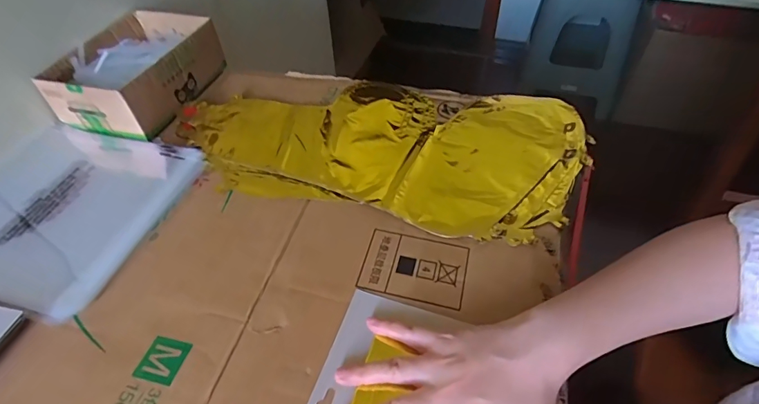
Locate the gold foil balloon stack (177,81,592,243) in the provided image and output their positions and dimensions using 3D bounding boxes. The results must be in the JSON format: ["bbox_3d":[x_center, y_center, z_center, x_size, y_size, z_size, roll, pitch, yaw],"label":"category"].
[{"bbox_3d":[-0.003,-0.069,0.494,0.450,0.021,0.228,6,48,9],"label":"gold foil balloon stack"}]

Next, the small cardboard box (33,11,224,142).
[{"bbox_3d":[-0.304,-0.170,0.562,0.138,0.065,0.194,9,49,12],"label":"small cardboard box"}]

